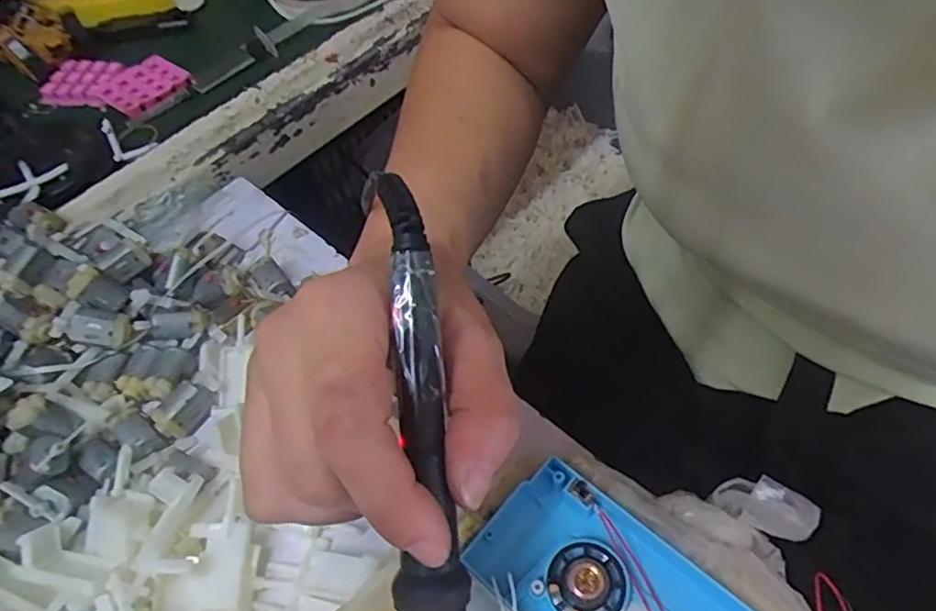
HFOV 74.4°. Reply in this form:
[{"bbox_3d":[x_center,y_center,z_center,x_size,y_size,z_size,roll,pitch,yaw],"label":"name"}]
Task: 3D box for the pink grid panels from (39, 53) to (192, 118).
[{"bbox_3d":[-0.275,-0.176,0.489,0.105,0.019,0.063,16,58,15],"label":"pink grid panels"}]

